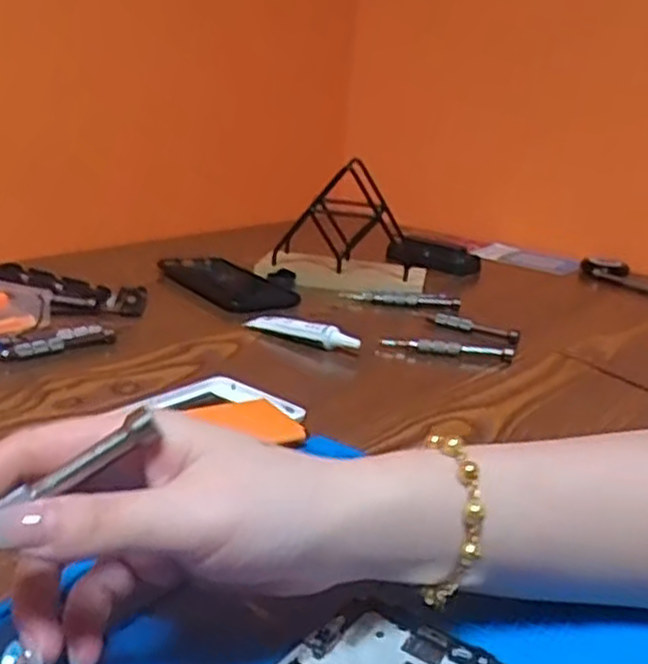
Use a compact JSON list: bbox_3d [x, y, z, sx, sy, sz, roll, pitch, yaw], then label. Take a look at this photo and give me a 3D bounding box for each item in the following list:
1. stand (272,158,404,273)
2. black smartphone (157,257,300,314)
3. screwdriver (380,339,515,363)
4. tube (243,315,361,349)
[{"bbox_3d":[0.018,-0.120,0.822,0.134,0.116,0.068,5,18,-2],"label":"stand"},{"bbox_3d":[-0.094,-0.049,0.769,0.084,0.011,0.174,-9,23,-39],"label":"black smartphone"},{"bbox_3d":[0.100,0.012,0.631,0.105,0.013,0.015,7,18,5],"label":"screwdriver"},{"bbox_3d":[-0.019,-0.002,0.629,0.108,0.021,0.014,17,21,33],"label":"tube"}]

